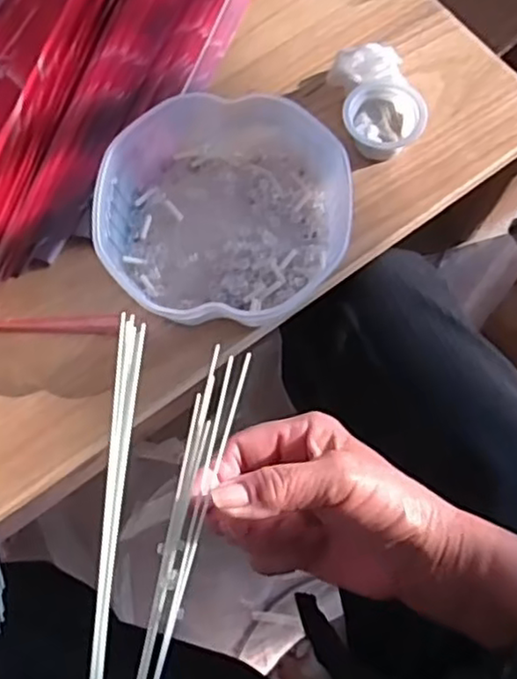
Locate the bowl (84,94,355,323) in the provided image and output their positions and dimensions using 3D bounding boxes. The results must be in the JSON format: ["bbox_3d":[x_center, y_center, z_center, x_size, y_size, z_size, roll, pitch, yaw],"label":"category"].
[{"bbox_3d":[-0.021,-0.081,0.436,0.151,0.045,0.153,-1,71,2],"label":"bowl"}]

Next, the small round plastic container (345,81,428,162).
[{"bbox_3d":[0.084,-0.151,0.468,0.052,0.027,0.047,-25,72,-7],"label":"small round plastic container"}]

